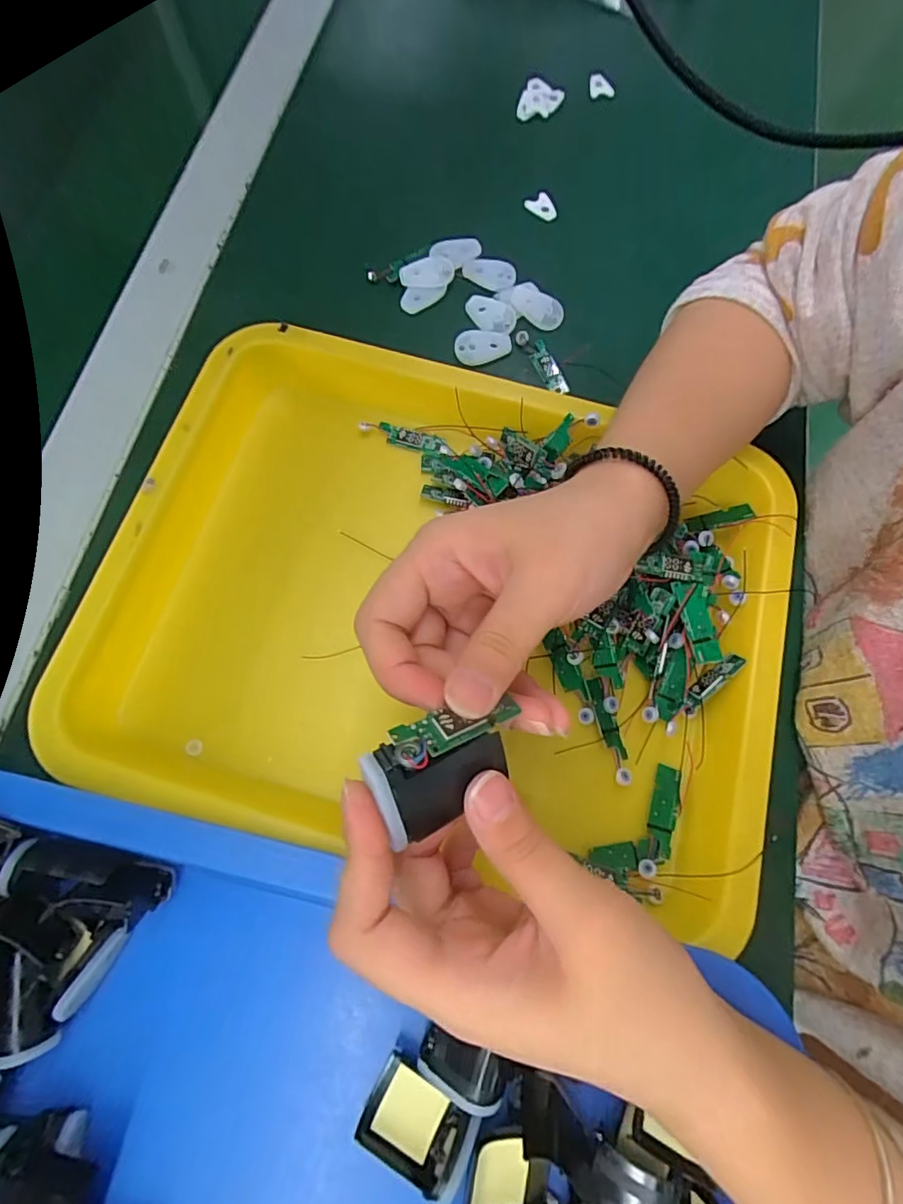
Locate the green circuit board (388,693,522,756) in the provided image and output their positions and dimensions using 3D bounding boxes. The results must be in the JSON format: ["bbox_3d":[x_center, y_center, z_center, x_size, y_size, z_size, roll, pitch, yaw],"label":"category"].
[{"bbox_3d":[0.003,0.037,0.158,0.041,0.007,0.011,-7,71,-26],"label":"green circuit board"}]

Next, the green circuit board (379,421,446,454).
[{"bbox_3d":[-0.024,-0.099,0.319,0.041,0.005,0.013,17,73,5],"label":"green circuit board"}]

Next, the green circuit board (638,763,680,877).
[{"bbox_3d":[0.100,0.104,0.253,0.012,0.007,0.051,19,73,5],"label":"green circuit board"}]

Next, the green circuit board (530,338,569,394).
[{"bbox_3d":[0.062,-0.149,0.341,0.012,0.007,0.039,-26,75,-8],"label":"green circuit board"}]

